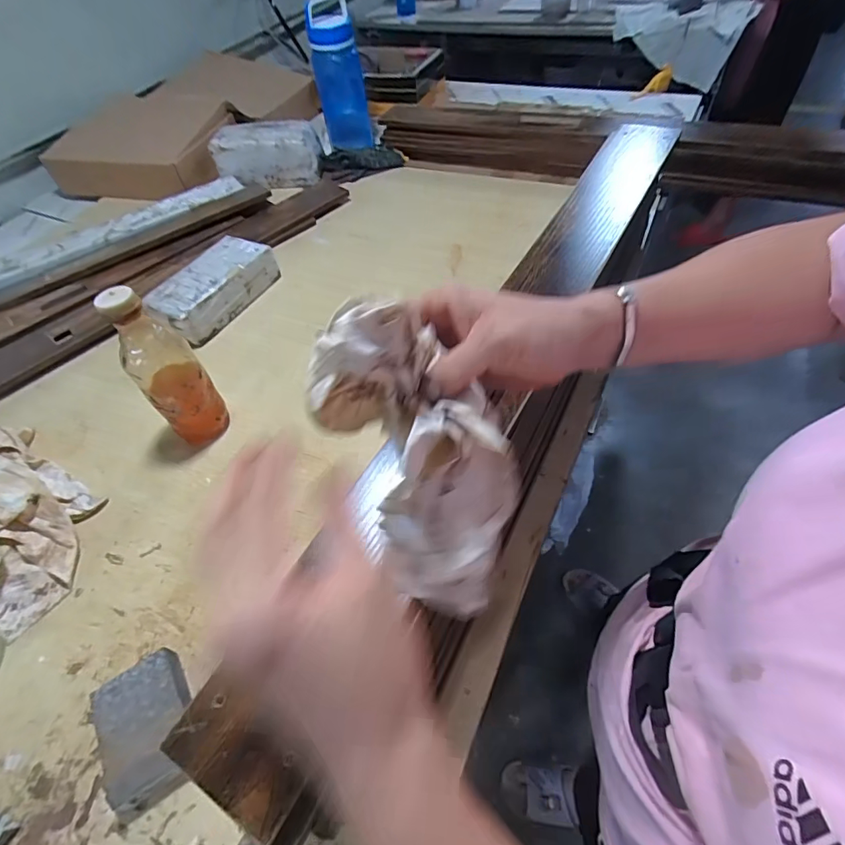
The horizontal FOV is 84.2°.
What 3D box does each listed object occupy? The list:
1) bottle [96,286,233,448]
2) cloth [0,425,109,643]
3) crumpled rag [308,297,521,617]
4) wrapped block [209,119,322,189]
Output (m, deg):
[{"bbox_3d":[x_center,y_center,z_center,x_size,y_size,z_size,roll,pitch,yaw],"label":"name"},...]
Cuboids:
[{"bbox_3d":[-0.294,-0.056,0.544,0.068,0.199,0.061,-34,58,-20],"label":"bottle"},{"bbox_3d":[-0.473,0.097,0.522,0.226,0.080,0.167,23,58,20],"label":"cloth"},{"bbox_3d":[0.002,0.025,0.279,0.086,0.196,0.056,-28,21,-16],"label":"crumpled rag"},{"bbox_3d":[-0.337,-0.597,1.026,0.227,0.084,0.107,7,54,9],"label":"wrapped block"}]

